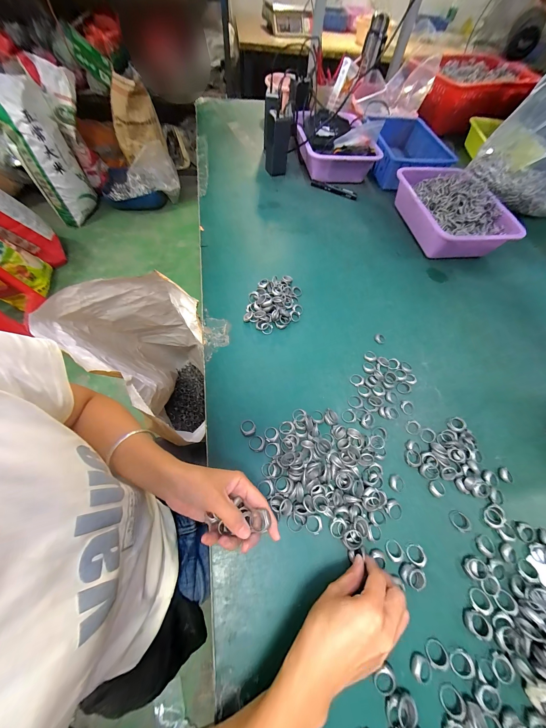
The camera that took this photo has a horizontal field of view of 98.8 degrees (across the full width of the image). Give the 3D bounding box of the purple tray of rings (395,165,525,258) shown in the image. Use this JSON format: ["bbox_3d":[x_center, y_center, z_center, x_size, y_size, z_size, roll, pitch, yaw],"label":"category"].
[{"bbox_3d":[0.453,-0.402,0.614,0.204,0.091,0.304,-10,64,-8],"label":"purple tray of rings"}]

